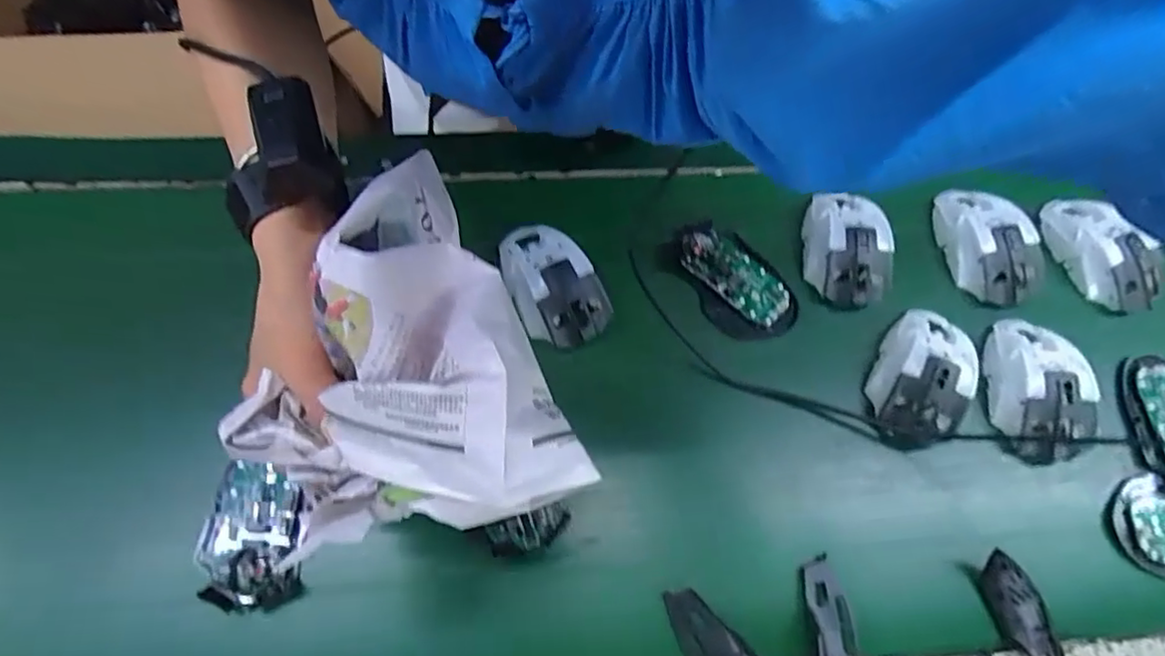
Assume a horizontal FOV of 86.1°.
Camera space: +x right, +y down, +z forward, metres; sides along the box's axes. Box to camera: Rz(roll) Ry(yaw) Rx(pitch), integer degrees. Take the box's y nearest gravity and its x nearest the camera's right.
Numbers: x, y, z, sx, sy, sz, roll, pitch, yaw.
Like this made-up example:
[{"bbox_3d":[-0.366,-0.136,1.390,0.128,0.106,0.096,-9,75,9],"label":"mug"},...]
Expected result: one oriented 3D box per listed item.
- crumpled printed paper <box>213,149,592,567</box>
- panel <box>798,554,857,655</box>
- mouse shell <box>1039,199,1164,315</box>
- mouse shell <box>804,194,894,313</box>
[{"bbox_3d":[-0.102,0.016,0.307,0.145,0.092,0.194,-24,67,-14],"label":"crumpled printed paper"},{"bbox_3d":[0.161,0.201,0.406,0.031,0.015,0.095,6,64,0],"label":"panel"},{"bbox_3d":[0.445,-0.066,0.539,0.056,0.037,0.111,-31,68,-13],"label":"mouse shell"},{"bbox_3d":[0.220,-0.070,0.522,0.063,0.027,0.105,-3,64,-5],"label":"mouse shell"}]

